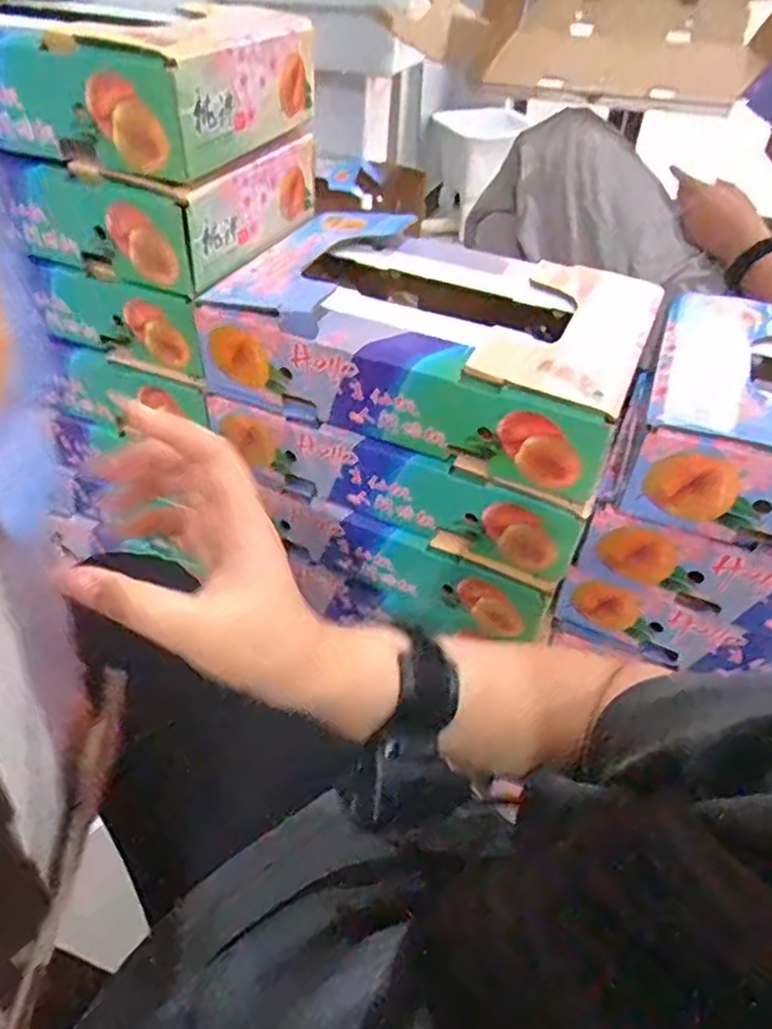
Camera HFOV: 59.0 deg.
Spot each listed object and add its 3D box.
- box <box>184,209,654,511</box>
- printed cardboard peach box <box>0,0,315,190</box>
[{"bbox_3d":[0.052,-0.182,0.702,0.398,0.113,0.256,20,45,17],"label":"box"},{"bbox_3d":[-0.299,-0.435,0.673,0.390,0.100,0.217,15,44,12],"label":"printed cardboard peach box"}]

